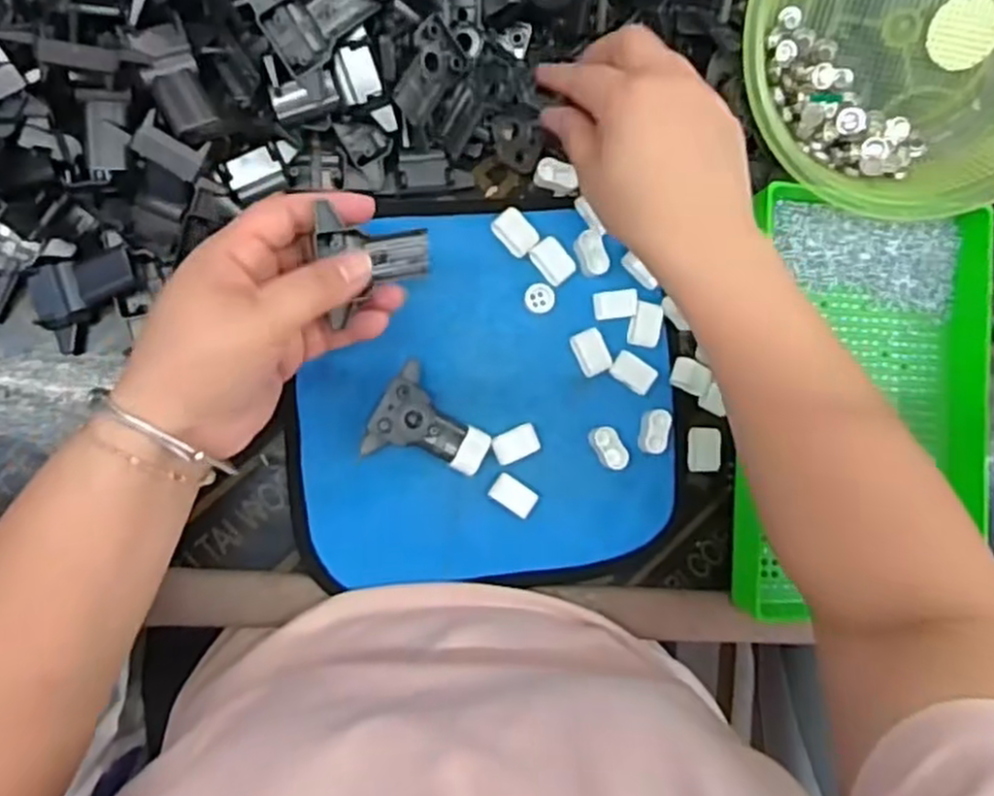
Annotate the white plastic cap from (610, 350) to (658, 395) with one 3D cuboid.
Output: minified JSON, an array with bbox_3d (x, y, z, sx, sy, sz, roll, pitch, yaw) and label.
[{"bbox_3d":[0.080,-0.014,0.452,0.027,0.004,0.017,33,84,-8],"label":"white plastic cap"}]

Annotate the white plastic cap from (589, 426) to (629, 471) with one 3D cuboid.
[{"bbox_3d":[0.065,0.029,0.444,0.016,0.004,0.026,-34,96,-8],"label":"white plastic cap"}]

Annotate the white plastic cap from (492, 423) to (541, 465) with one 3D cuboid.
[{"bbox_3d":[0.011,0.026,0.439,0.025,0.004,0.017,-22,94,-9],"label":"white plastic cap"}]

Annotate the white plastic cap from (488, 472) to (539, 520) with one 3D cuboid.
[{"bbox_3d":[0.010,0.055,0.437,0.026,0.004,0.017,34,87,-9],"label":"white plastic cap"}]

